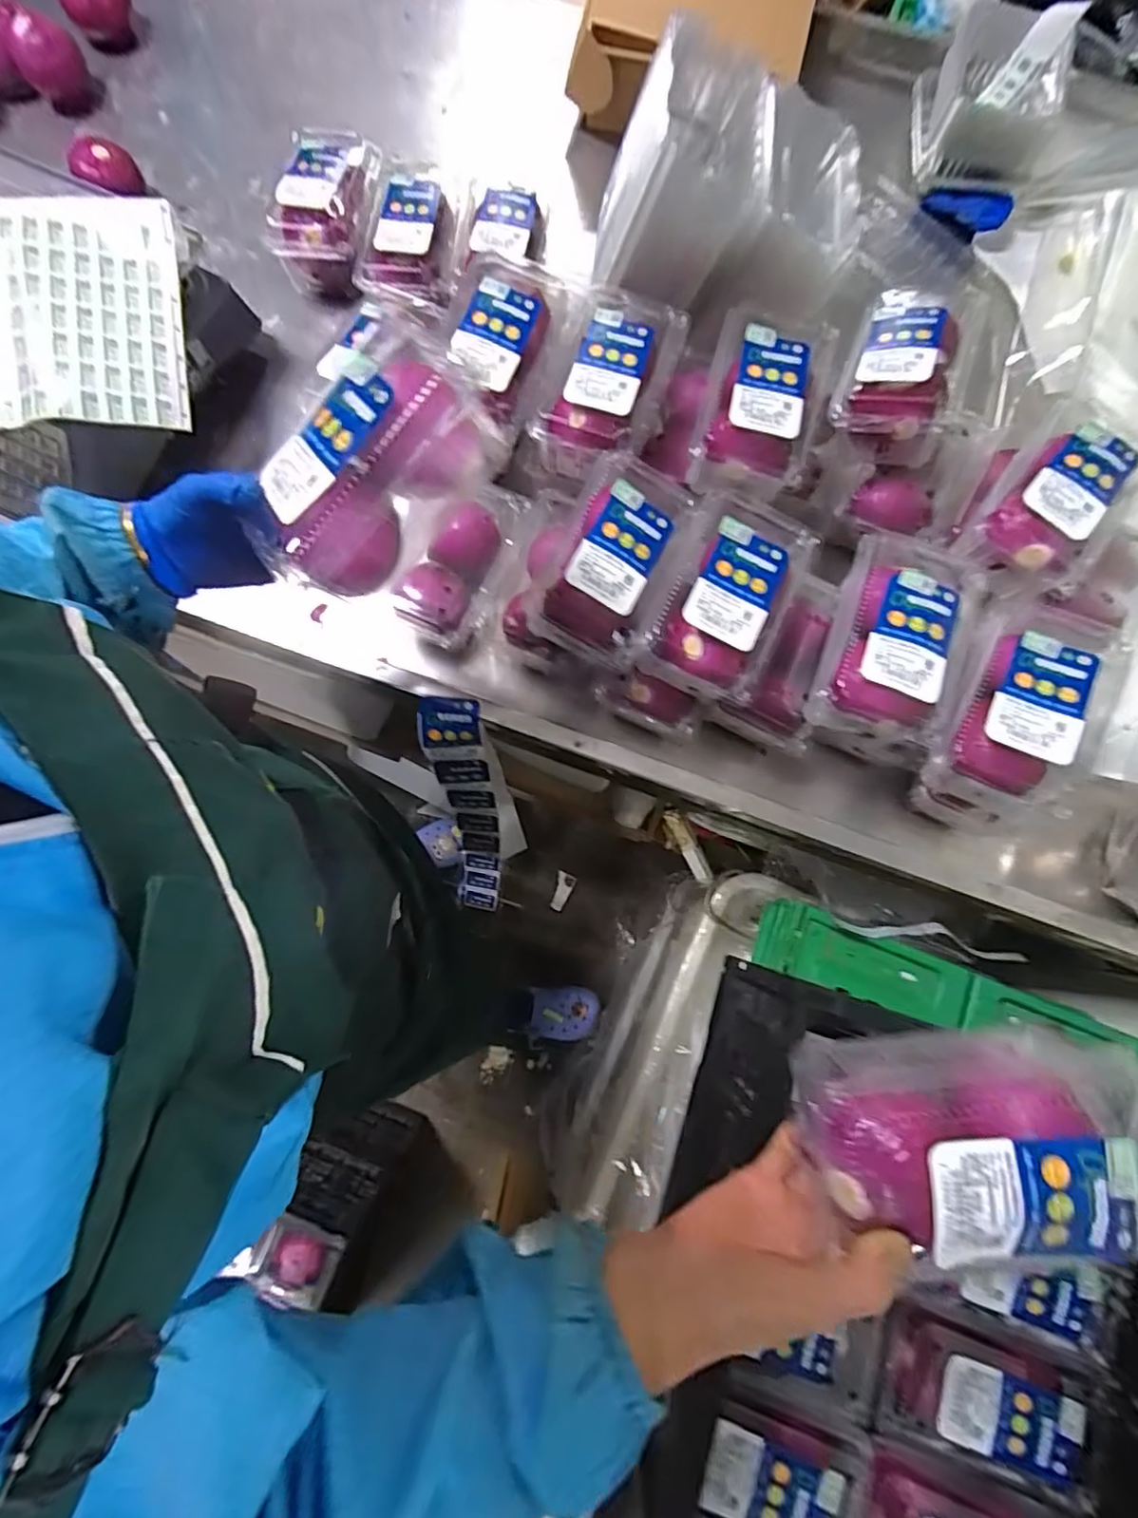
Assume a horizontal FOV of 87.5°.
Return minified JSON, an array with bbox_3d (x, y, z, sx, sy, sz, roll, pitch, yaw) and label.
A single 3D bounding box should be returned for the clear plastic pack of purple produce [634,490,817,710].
[{"bbox_3d":[0.135,-0.141,0.518,0.105,0.064,0.168,25,78,5],"label":"clear plastic pack of purple produce"}]

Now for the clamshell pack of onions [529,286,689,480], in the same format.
[{"bbox_3d":[0.037,-0.360,0.579,0.116,0.071,0.176,19,78,4],"label":"clamshell pack of onions"}]

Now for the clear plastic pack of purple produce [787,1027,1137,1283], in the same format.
[{"bbox_3d":[0.209,0.203,0.306,0.166,0.063,0.098,0,77,-1],"label":"clear plastic pack of purple produce"}]

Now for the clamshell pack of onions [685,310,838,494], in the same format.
[{"bbox_3d":[0.183,-0.337,0.566,0.107,0.069,0.192,15,78,3],"label":"clamshell pack of onions"}]

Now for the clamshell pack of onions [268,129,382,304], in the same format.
[{"bbox_3d":[-0.281,-0.643,0.696,0.108,0.074,0.174,5,77,1],"label":"clamshell pack of onions"}]

